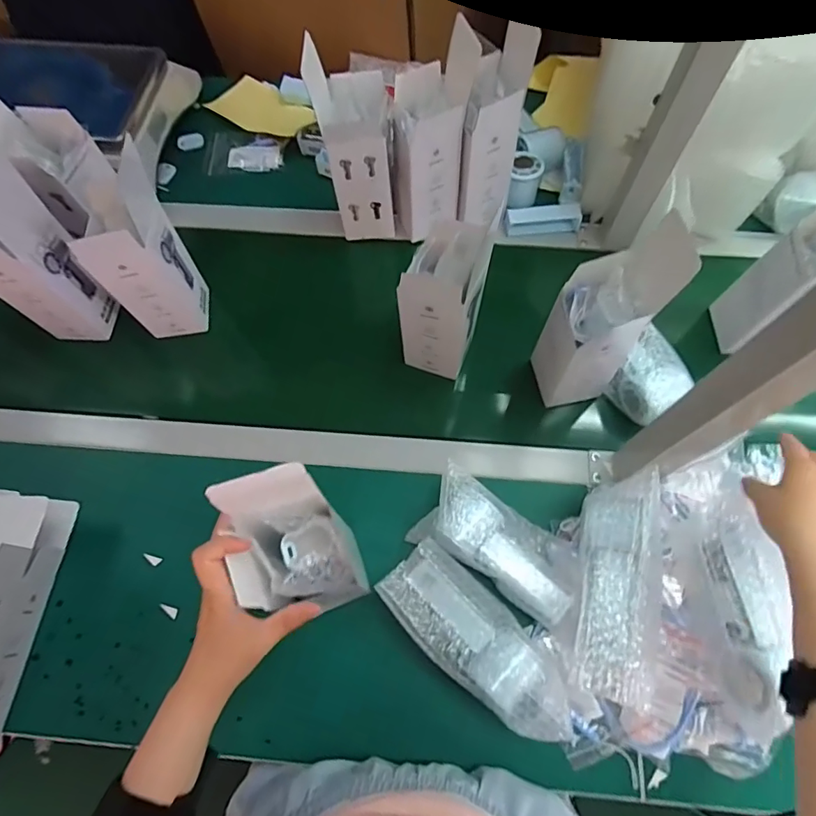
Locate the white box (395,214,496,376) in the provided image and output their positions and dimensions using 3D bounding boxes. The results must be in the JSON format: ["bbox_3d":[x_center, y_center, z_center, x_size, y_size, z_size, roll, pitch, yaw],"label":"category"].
[{"bbox_3d":[0.043,-0.118,0.558,0.078,0.178,0.093,19,72,9],"label":"white box"}]

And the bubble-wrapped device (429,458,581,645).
[{"bbox_3d":[0.105,0.145,0.519,0.196,0.053,0.084,41,77,2],"label":"bubble-wrapped device"}]

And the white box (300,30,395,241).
[{"bbox_3d":[-0.063,-0.324,0.617,0.079,0.228,0.087,-9,70,0],"label":"white box"}]

